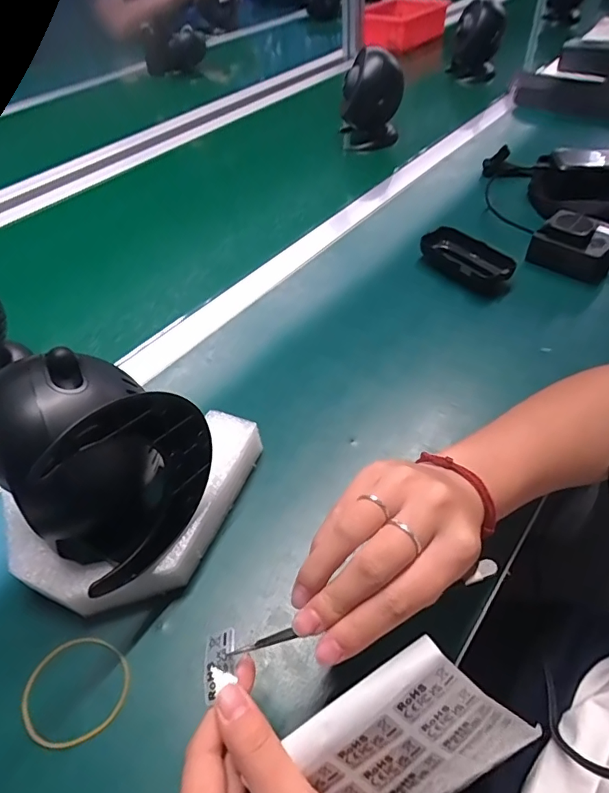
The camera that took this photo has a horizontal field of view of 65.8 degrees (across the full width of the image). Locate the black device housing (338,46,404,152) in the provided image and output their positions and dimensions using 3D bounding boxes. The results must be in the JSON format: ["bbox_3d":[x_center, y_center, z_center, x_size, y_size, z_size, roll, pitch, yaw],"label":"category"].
[{"bbox_3d":[0.109,-0.471,0.765,0.094,0.144,0.082,1,47,5],"label":"black device housing"}]

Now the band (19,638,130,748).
[{"bbox_3d":[-0.140,0.179,0.287,0.063,0.004,0.058,-2,48,2],"label":"band"}]

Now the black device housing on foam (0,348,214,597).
[{"bbox_3d":[-0.120,0.036,0.286,0.092,0.107,0.103,31,57,27],"label":"black device housing on foam"}]

